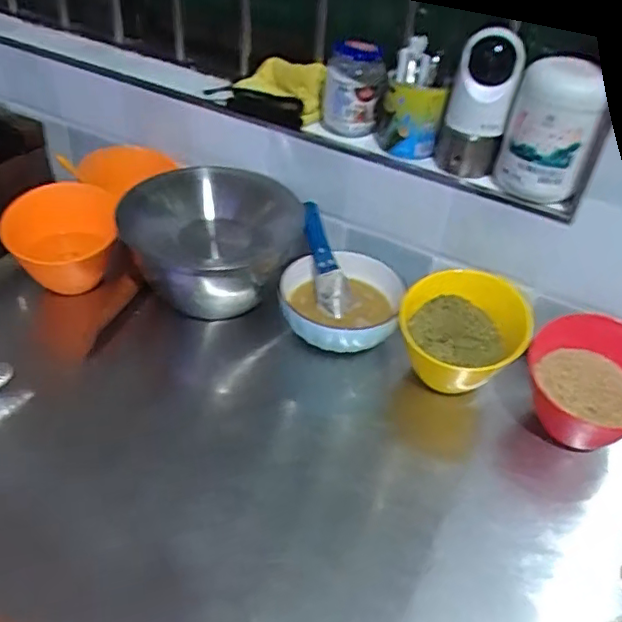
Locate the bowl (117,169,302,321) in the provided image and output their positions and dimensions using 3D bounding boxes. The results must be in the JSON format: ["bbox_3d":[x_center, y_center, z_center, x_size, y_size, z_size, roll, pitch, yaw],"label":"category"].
[{"bbox_3d":[-0.150,-0.106,0.896,0.242,0.141,0.250,4,40,-3],"label":"bowl"}]

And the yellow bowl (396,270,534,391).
[{"bbox_3d":[0.203,0.029,0.801,0.169,0.095,0.157,13,40,8],"label":"yellow bowl"}]

